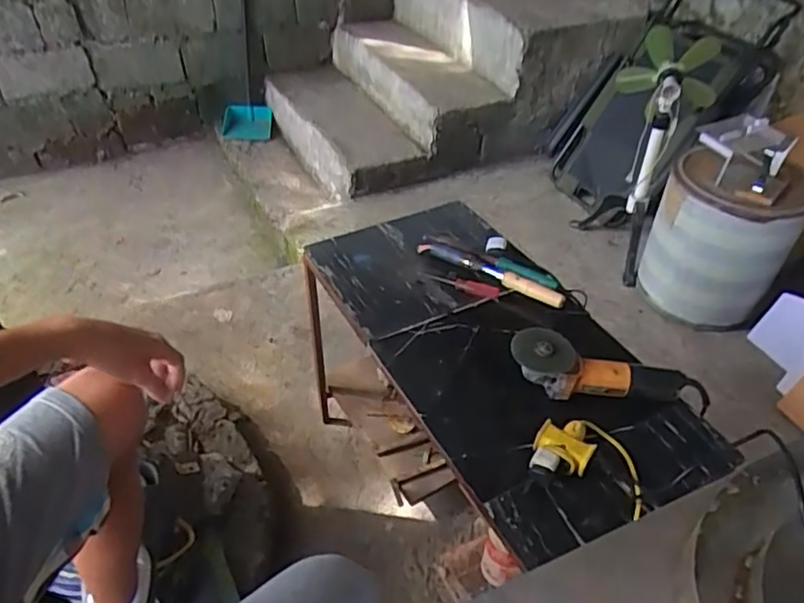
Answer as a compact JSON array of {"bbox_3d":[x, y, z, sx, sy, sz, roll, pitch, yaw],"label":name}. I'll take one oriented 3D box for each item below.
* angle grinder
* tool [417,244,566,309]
[{"bbox_3d":[0.318,0.108,1.011,0.283,0.078,0.089,6,41,1],"label":"angle grinder"},{"bbox_3d":[0.171,-0.063,1.240,0.326,0.032,0.039,27,46,24],"label":"tool"}]

